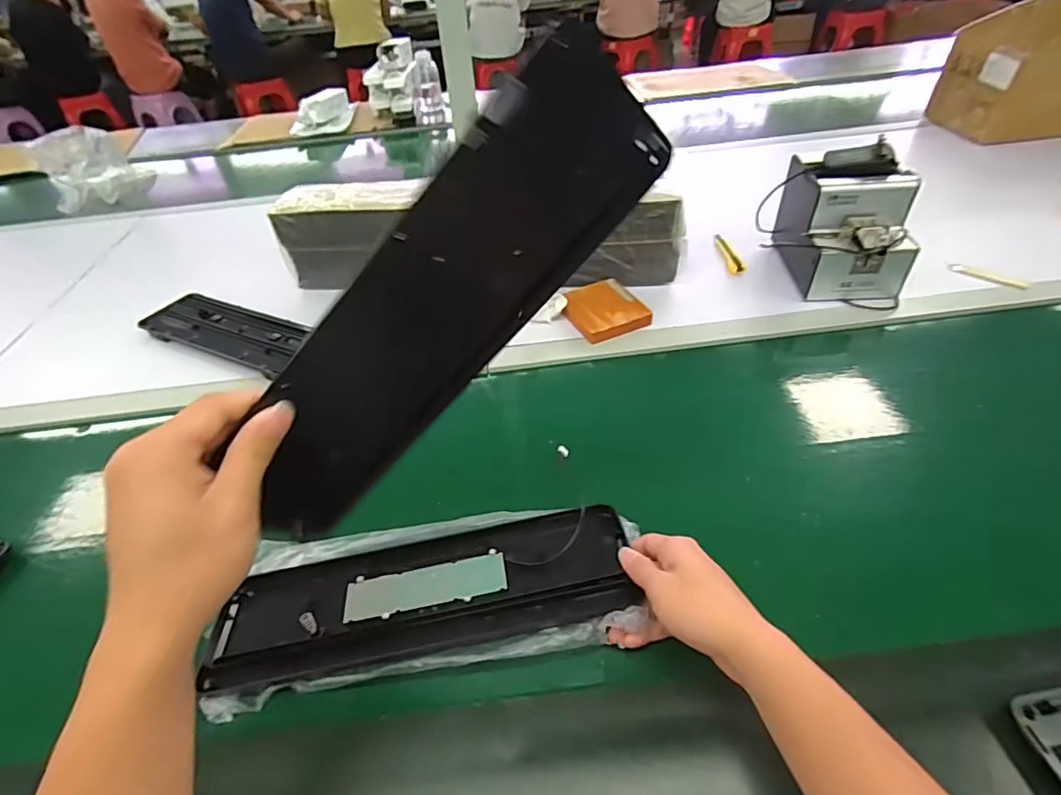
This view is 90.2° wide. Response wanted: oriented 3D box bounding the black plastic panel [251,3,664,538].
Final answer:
[{"bbox_3d":[-0.067,-0.031,0.313,0.105,0.346,0.014,26,26,-36],"label":"black plastic panel"}]

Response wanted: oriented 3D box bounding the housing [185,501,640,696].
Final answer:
[{"bbox_3d":[-0.091,0.170,0.463,0.355,0.016,0.104,-11,42,-3],"label":"housing"}]

